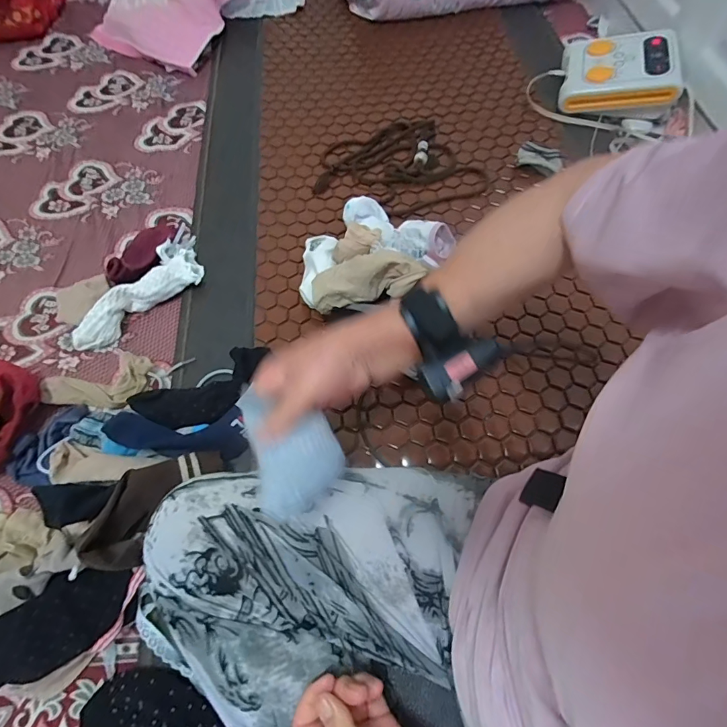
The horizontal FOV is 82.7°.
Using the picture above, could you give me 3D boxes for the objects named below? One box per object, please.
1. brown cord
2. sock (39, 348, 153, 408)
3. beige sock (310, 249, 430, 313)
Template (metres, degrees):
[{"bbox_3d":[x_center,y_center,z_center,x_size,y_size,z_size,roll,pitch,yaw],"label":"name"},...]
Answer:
[{"bbox_3d":[0.056,-0.371,0.772,0.290,0.018,0.237,-15,64,-6],"label":"brown cord"},{"bbox_3d":[-0.373,0.019,0.586,0.140,0.032,0.091,5,64,4],"label":"sock"},{"bbox_3d":[0.003,-0.111,0.552,0.153,0.052,0.059,-13,62,16],"label":"beige sock"}]

